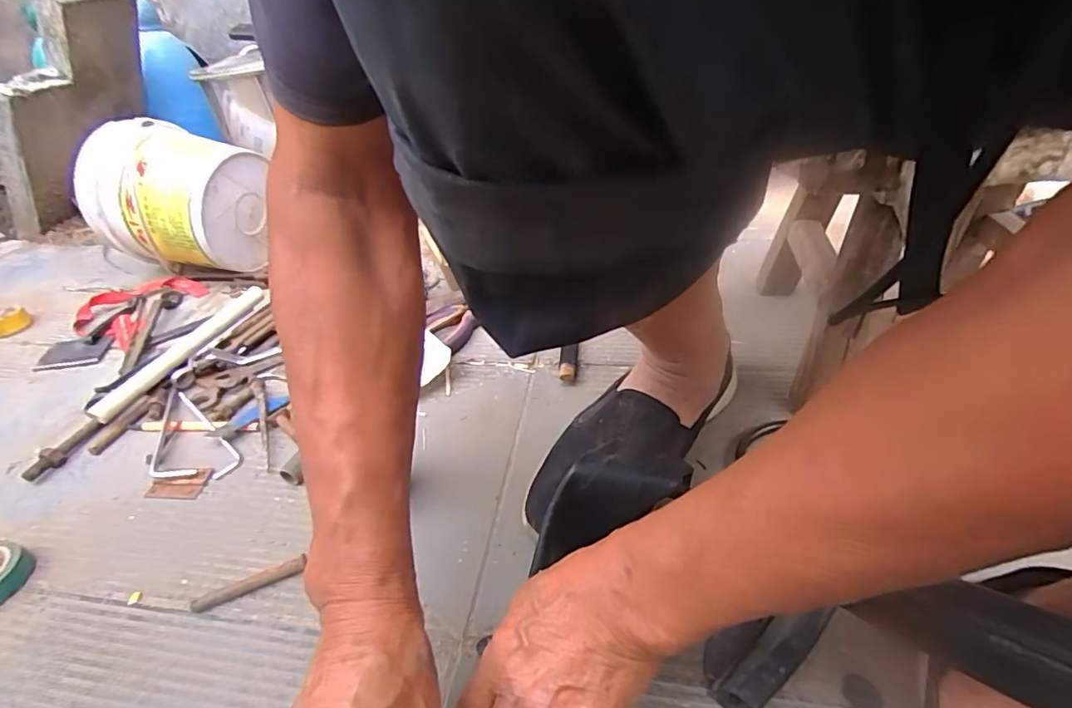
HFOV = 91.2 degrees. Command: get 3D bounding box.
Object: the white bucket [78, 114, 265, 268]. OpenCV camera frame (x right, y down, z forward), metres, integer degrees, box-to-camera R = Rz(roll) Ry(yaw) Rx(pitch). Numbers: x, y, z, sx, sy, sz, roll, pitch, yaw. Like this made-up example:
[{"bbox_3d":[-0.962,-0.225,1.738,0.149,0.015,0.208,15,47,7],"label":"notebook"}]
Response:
[{"bbox_3d":[-0.503,-0.230,0.756,0.192,0.182,0.171,5,40,12],"label":"white bucket"}]

